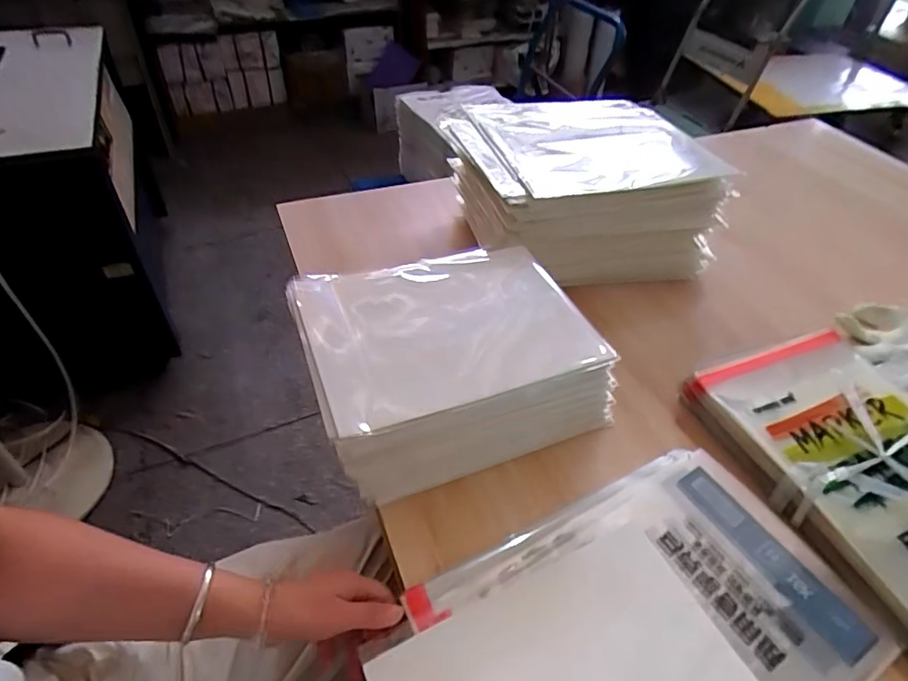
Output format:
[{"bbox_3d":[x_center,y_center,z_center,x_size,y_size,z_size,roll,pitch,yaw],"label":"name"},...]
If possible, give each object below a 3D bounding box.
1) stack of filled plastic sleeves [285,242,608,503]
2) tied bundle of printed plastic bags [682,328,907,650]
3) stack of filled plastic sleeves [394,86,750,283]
[{"bbox_3d":[-0.008,0.017,0.575,0.284,0.100,0.226,-14,48,-18],"label":"stack of filled plastic sleeves"},{"bbox_3d":[0.426,0.131,0.534,0.233,0.039,0.331,-15,48,-18],"label":"tied bundle of printed plastic bags"},{"bbox_3d":[0.178,-0.229,0.799,0.339,0.149,0.301,-10,47,-13],"label":"stack of filled plastic sleeves"}]

